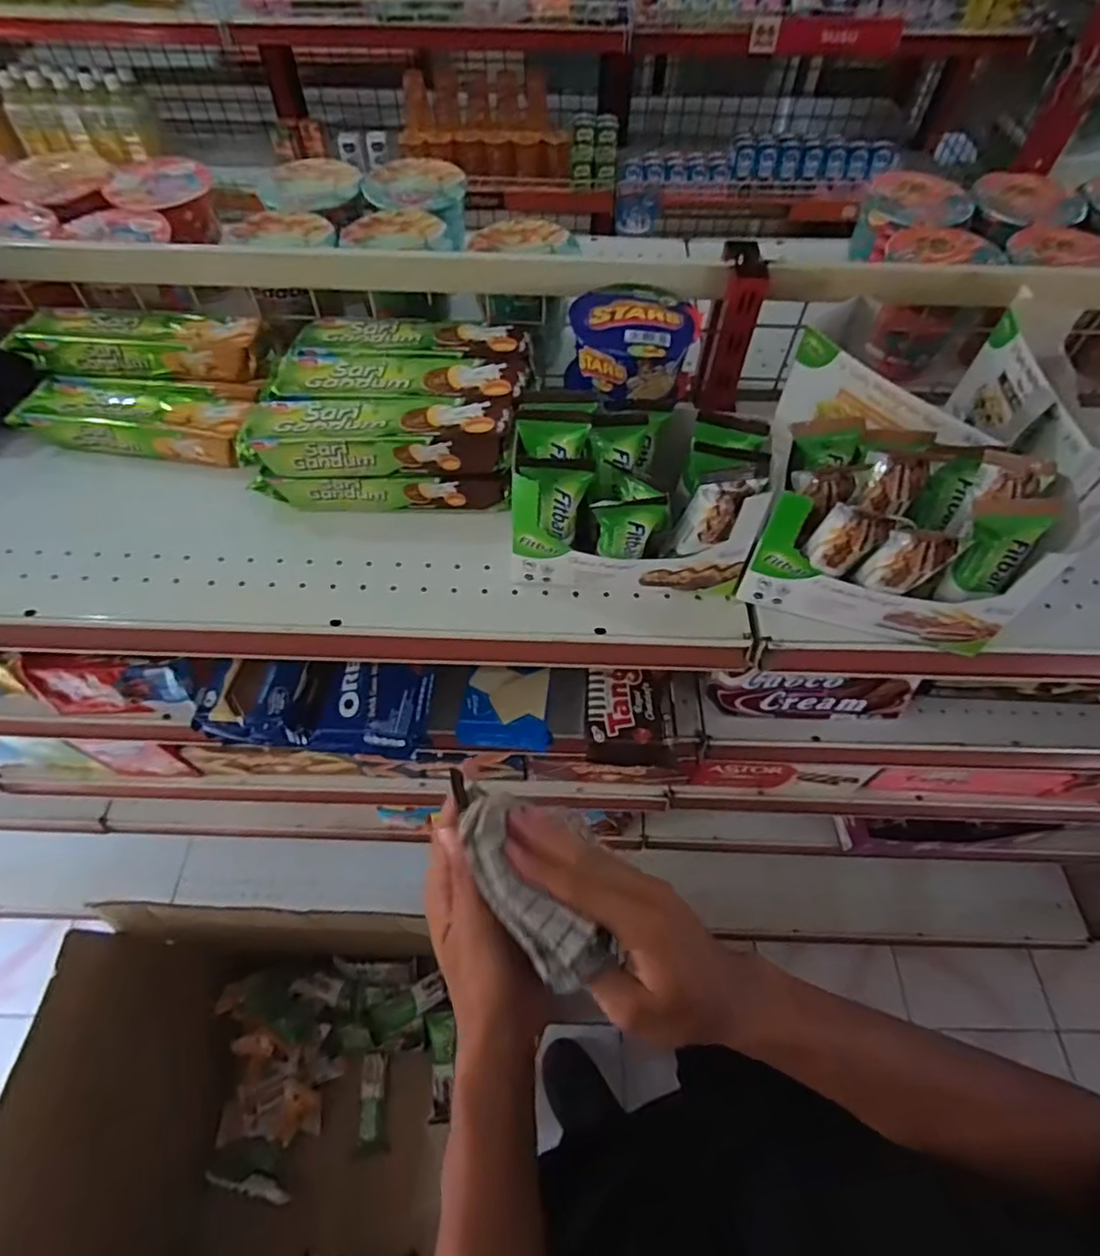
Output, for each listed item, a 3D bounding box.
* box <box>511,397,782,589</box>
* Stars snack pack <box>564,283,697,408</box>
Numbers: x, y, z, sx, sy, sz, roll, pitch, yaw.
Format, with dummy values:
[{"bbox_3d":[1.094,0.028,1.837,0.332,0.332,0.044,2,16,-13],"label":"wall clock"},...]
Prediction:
[{"bbox_3d":[0.063,-0.084,0.467,0.174,0.134,0.086,-1,57,-1],"label":"box"},{"bbox_3d":[0.068,-0.245,0.539,0.101,0.056,0.096,3,57,1],"label":"Stars snack pack"}]

